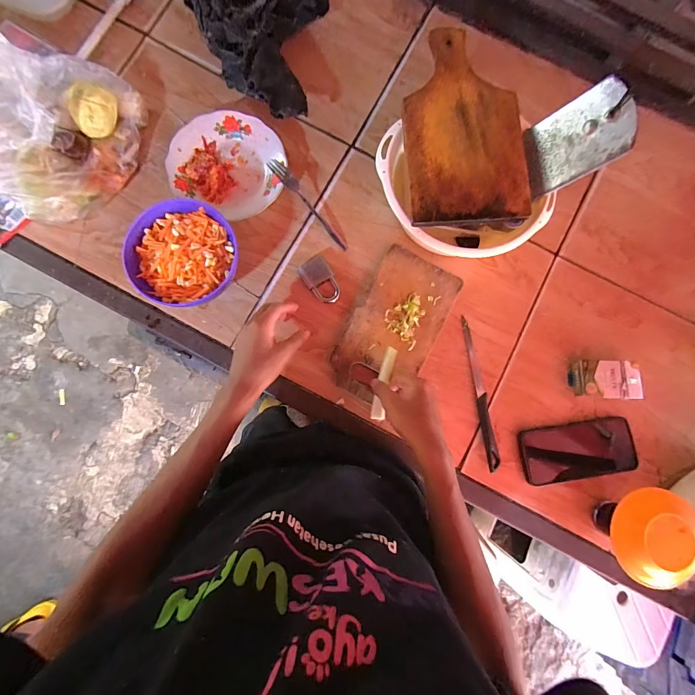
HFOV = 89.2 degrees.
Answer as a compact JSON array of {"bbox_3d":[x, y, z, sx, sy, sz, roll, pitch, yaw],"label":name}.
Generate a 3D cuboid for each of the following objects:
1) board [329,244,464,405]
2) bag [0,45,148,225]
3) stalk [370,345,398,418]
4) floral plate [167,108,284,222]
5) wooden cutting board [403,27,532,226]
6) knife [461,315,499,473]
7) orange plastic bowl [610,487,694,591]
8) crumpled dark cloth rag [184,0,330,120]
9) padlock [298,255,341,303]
[{"bbox_3d":[0.073,-0.031,0.560,0.132,0.017,0.239,28,82,1],"label":"board"},{"bbox_3d":[-0.468,-0.332,0.500,0.256,0.158,0.244,18,82,0],"label":"bag"},{"bbox_3d":[0.052,0.050,0.499,0.019,0.011,0.105,15,71,-1],"label":"stalk"},{"bbox_3d":[-0.188,-0.294,0.573,0.175,0.035,0.162,0,83,-3],"label":"floral plate"},{"bbox_3d":[0.165,-0.319,0.501,0.164,0.013,0.293,-3,83,-3],"label":"wooden cutting board"},{"bbox_3d":[0.208,0.069,0.556,0.019,0.019,0.240,-8,83,-4],"label":"knife"},{"bbox_3d":[0.403,0.247,0.453,0.114,0.025,0.114,0,85,-3],"label":"orange plastic bowl"},{"bbox_3d":[-0.148,-0.493,0.558,0.199,0.114,0.289,8,84,-2],"label":"crumpled dark cloth rag"},{"bbox_3d":[-0.041,-0.105,0.562,0.048,0.023,0.073,-35,86,-7],"label":"padlock"}]

